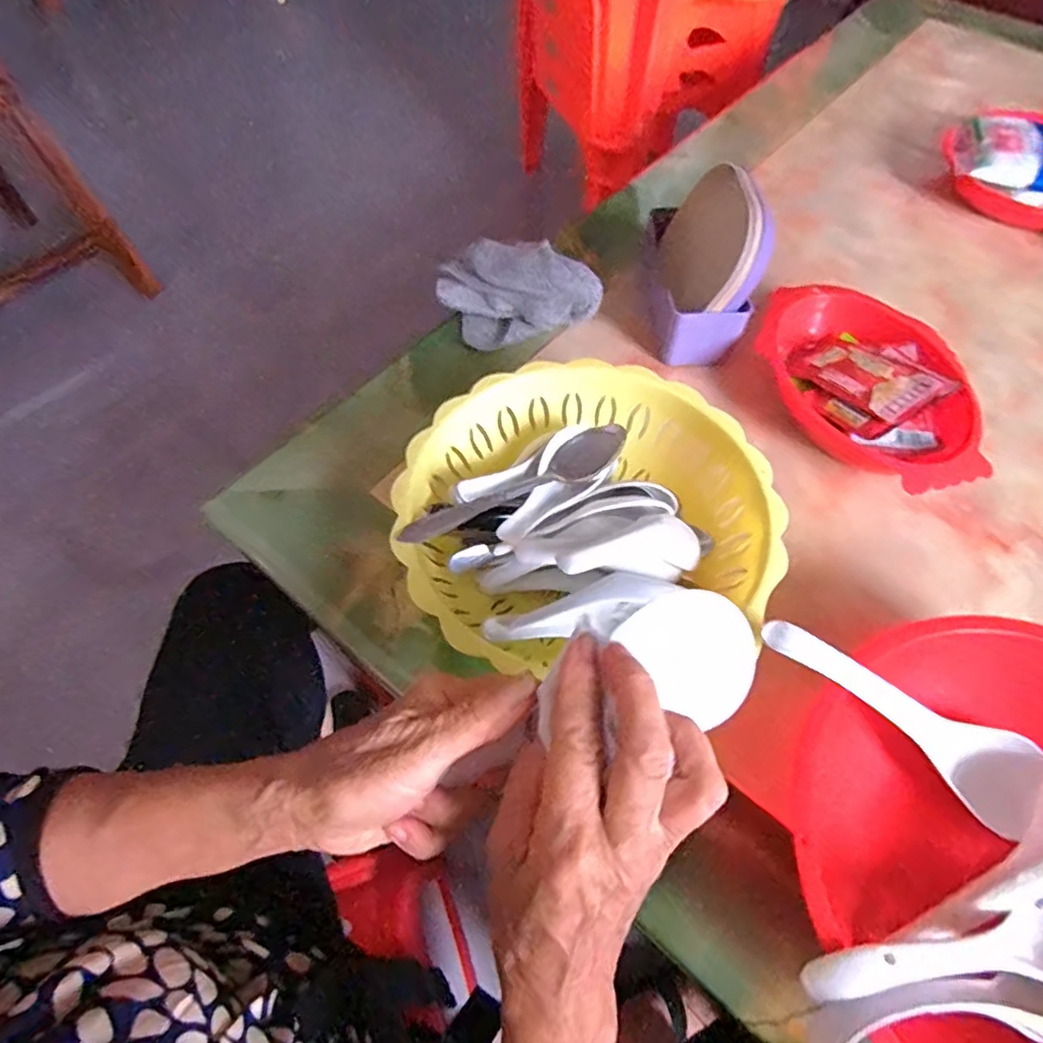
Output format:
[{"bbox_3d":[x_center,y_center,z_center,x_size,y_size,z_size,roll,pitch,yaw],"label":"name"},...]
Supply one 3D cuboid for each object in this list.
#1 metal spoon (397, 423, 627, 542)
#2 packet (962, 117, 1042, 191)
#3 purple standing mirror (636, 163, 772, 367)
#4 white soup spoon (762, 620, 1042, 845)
[{"bbox_3d":[-0.003,-0.027,0.431,0.172,0.023,0.035,-27,63,-15],"label":"metal spoon"},{"bbox_3d":[0.544,-0.388,0.662,0.137,0.023,0.105,13,60,8],"label":"packet"},{"bbox_3d":[0.155,-0.229,0.549,0.077,0.129,0.147,-2,59,-1],"label":"purple standing mirror"},{"bbox_3d":[0.218,0.110,0.354,0.190,0.034,0.048,35,61,-12],"label":"white soup spoon"}]

